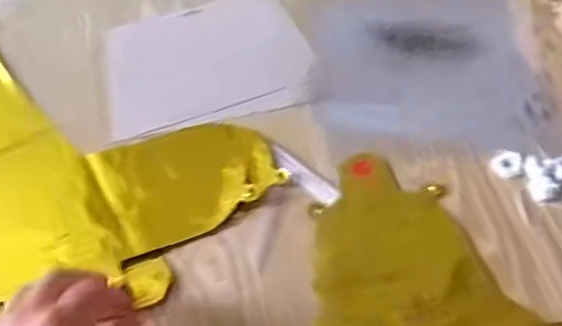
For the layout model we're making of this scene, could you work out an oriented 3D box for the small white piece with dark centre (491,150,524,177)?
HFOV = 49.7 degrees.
[{"bbox_3d":[0.184,0.000,0.494,0.023,0.007,0.026,19,54,18],"label":"small white piece with dark centre"}]

